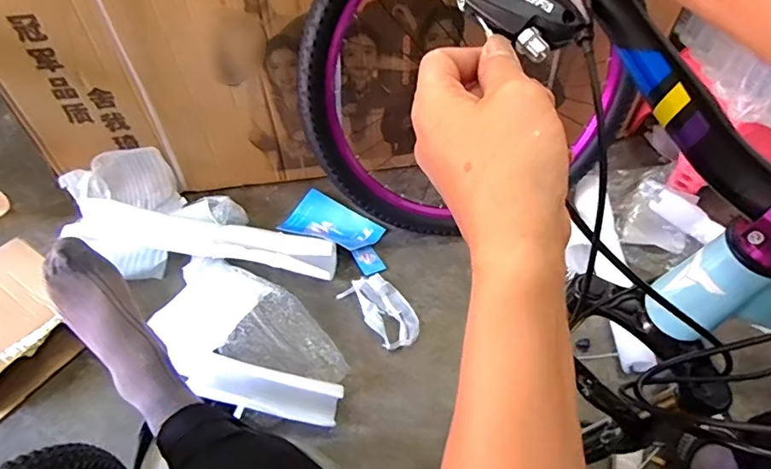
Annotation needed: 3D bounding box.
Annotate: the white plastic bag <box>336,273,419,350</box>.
[{"bbox_3d":[-0.001,0.149,1.007,0.098,0.026,0.166,-31,59,-21],"label":"white plastic bag"}]

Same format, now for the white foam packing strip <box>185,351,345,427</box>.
[{"bbox_3d":[-0.199,0.260,0.853,0.247,0.035,0.076,17,53,-8],"label":"white foam packing strip"}]

